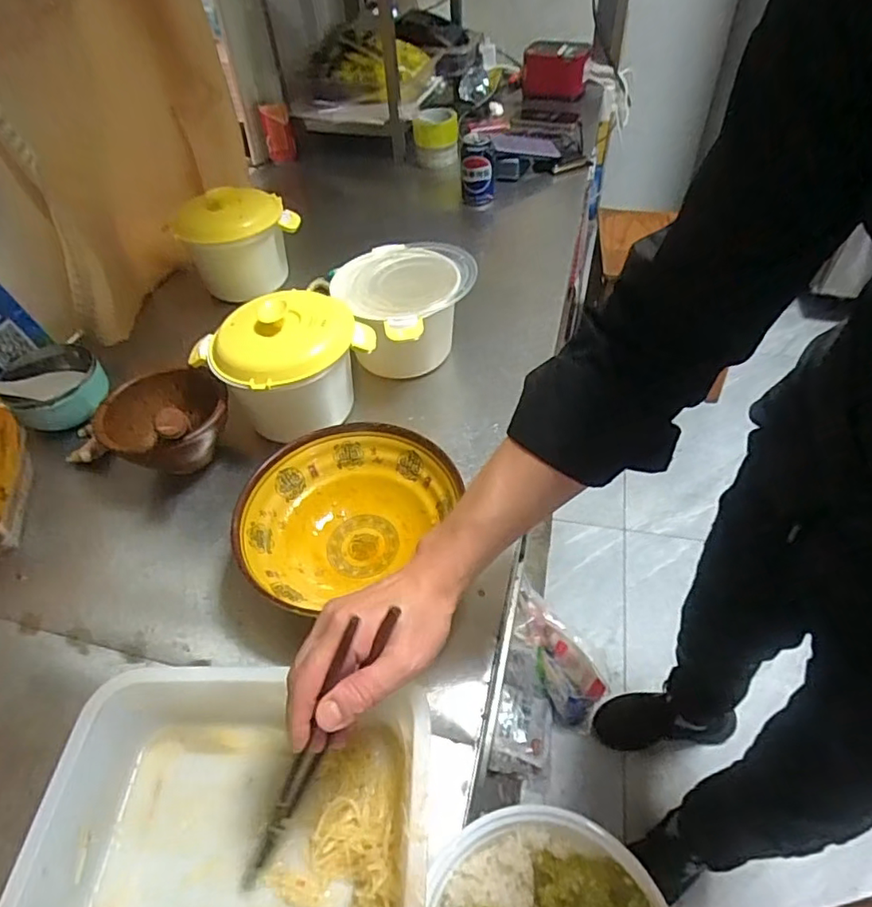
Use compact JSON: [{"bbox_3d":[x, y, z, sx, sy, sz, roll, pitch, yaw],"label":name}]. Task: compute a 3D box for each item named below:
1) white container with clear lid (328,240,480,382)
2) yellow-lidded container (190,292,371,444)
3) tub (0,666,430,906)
[{"bbox_3d":[-0.034,-0.191,0.793,0.177,0.129,0.188,-2,48,2],"label":"white container with clear lid"},{"bbox_3d":[-0.176,-0.105,0.714,0.185,0.150,0.147,-34,54,-23],"label":"yellow-lidded container"},{"bbox_3d":[-0.149,0.284,0.438,0.285,0.084,0.201,-1,48,3],"label":"tub"}]

